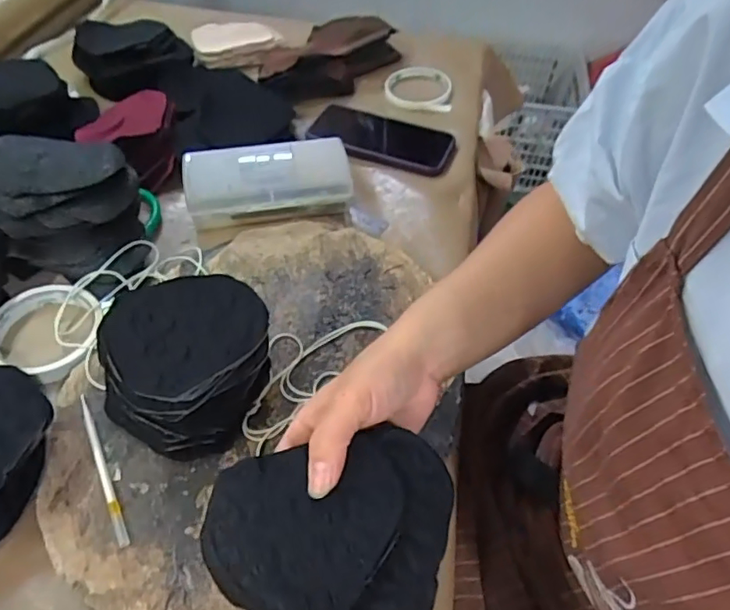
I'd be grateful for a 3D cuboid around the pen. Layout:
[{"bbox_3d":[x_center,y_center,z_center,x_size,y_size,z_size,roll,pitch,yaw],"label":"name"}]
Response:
[{"bbox_3d":[-0.183,0.111,0.392,0.008,0.005,0.120,-23,56,-21],"label":"pen"}]

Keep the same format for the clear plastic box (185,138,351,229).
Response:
[{"bbox_3d":[-0.099,-0.128,0.578,0.164,0.041,0.075,-6,52,-9],"label":"clear plastic box"}]

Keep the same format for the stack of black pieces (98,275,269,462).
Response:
[{"bbox_3d":[-0.131,0.039,0.417,0.105,0.066,0.120,19,52,11],"label":"stack of black pieces"}]

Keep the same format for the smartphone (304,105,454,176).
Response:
[{"bbox_3d":[0.022,-0.197,0.663,0.164,0.017,0.084,16,52,9],"label":"smartphone"}]

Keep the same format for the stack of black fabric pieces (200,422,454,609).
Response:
[{"bbox_3d":[-0.012,0.124,0.305,0.133,0.030,0.098,-11,52,-12],"label":"stack of black fabric pieces"}]

